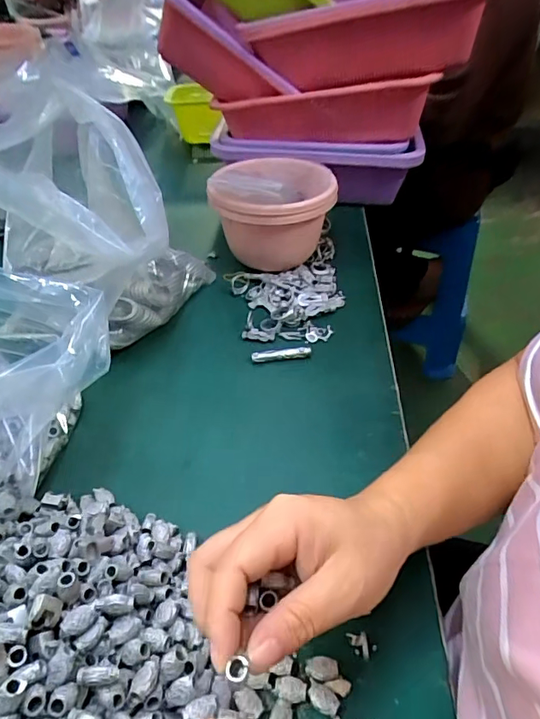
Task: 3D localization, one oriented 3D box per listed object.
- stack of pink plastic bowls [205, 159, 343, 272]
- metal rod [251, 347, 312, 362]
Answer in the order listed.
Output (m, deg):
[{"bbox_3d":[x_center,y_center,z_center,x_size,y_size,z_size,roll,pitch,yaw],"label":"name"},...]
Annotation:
[{"bbox_3d":[0.006,-0.173,0.567,0.135,0.110,0.128,2,44,3],"label":"stack of pink plastic bowls"},{"bbox_3d":[0.012,-0.006,0.484,0.060,0.012,0.011,-5,44,-5],"label":"metal rod"}]

